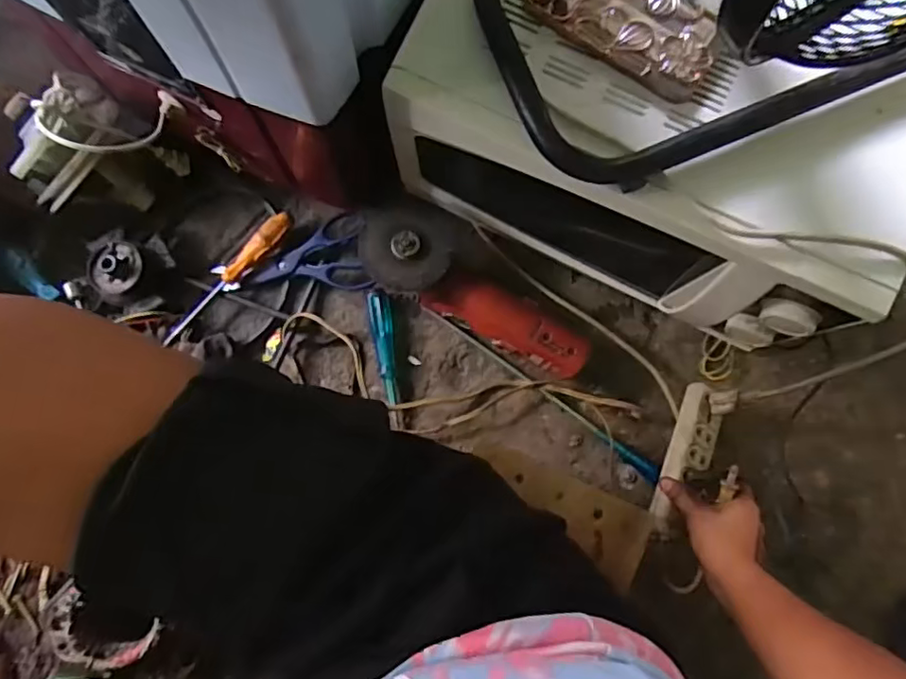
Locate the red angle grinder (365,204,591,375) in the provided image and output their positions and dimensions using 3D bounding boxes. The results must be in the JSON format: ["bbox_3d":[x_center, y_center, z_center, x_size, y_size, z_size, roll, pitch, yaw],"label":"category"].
[{"bbox_3d":[0.027,-0.054,0.689,0.291,0.089,0.116,36,84,4],"label":"red angle grinder"}]

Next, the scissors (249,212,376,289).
[{"bbox_3d":[-0.174,-0.097,0.727,0.143,0.023,0.100,-12,81,-2],"label":"scissors"}]

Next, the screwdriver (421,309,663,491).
[{"bbox_3d":[0.102,0.061,0.706,0.335,0.026,0.018,36,84,4],"label":"screwdriver"}]

